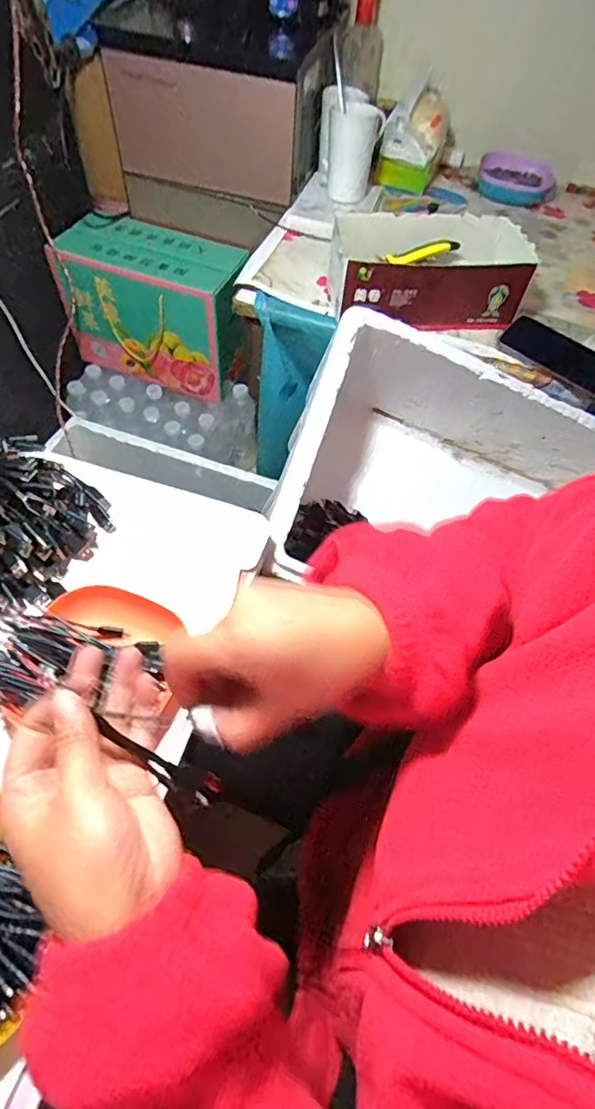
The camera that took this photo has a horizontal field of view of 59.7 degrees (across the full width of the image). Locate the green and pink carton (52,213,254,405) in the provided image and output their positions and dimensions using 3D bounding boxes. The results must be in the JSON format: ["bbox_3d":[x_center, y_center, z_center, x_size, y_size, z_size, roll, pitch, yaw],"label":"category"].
[{"bbox_3d":[-0.267,-0.490,1.023,0.315,0.235,0.180,19,58,7],"label":"green and pink carton"}]

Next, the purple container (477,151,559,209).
[{"bbox_3d":[0.412,-0.707,0.979,0.148,0.050,0.099,25,59,10],"label":"purple container"}]

